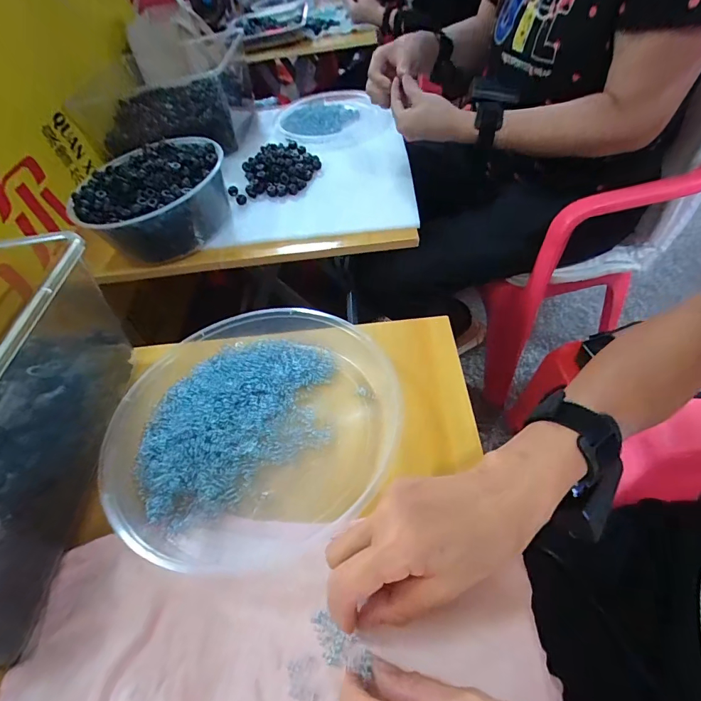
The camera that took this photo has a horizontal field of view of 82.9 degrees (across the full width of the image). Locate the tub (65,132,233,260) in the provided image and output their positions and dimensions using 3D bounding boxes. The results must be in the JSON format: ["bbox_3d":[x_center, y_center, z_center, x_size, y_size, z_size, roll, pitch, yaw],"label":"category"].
[{"bbox_3d":[-0.302,-0.240,0.626,0.224,0.097,0.216,-29,52,-16],"label":"tub"}]

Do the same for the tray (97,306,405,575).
[{"bbox_3d":[-0.079,0.059,0.337,0.228,0.038,0.223,-1,50,1],"label":"tray"}]

